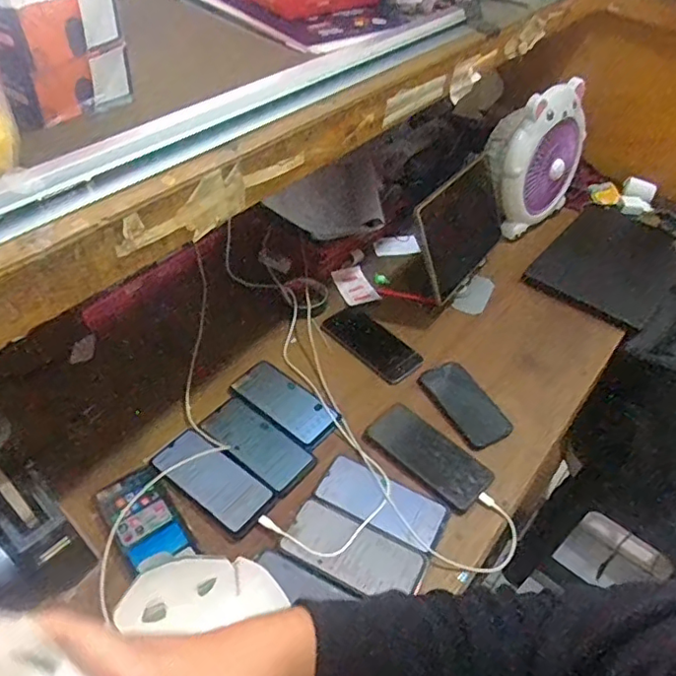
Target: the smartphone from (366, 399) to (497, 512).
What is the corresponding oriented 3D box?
[{"bbox_3d":[0.123,0.157,0.799,0.171,0.014,0.078,36,52,29],"label":"smartphone"}]

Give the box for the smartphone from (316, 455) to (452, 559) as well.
[{"bbox_3d":[0.056,0.205,0.746,0.162,0.004,0.076,24,47,19],"label":"smartphone"}]

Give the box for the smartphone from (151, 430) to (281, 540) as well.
[{"bbox_3d":[-0.159,0.180,0.748,0.163,0.010,0.072,31,50,25],"label":"smartphone"}]

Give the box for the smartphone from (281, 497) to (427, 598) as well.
[{"bbox_3d":[0.019,0.252,0.699,0.161,0.004,0.080,23,47,18],"label":"smartphone"}]

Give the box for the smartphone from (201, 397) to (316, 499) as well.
[{"bbox_3d":[-0.109,0.139,0.790,0.162,0.005,0.075,32,50,25],"label":"smartphone"}]

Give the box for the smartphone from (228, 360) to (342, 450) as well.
[{"bbox_3d":[-0.076,0.092,0.848,0.164,0.007,0.081,30,49,24],"label":"smartphone"}]

